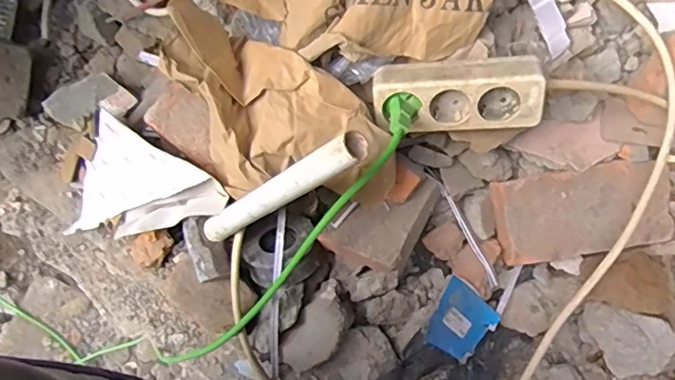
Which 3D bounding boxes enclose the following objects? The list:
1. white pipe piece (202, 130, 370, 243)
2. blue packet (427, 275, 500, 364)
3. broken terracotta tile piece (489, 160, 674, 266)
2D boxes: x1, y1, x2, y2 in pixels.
[{"bbox_3d":[-0.061,0.007,0.501,0.026,0.243,0.025,3,69,-39],"label":"white pipe piece"},{"bbox_3d":[0.139,0.148,0.629,0.086,0.011,0.077,35,81,-29],"label":"blue packet"},{"bbox_3d":[0.281,0.025,0.638,0.199,0.042,0.093,-8,74,-4],"label":"broken terracotta tile piece"}]

